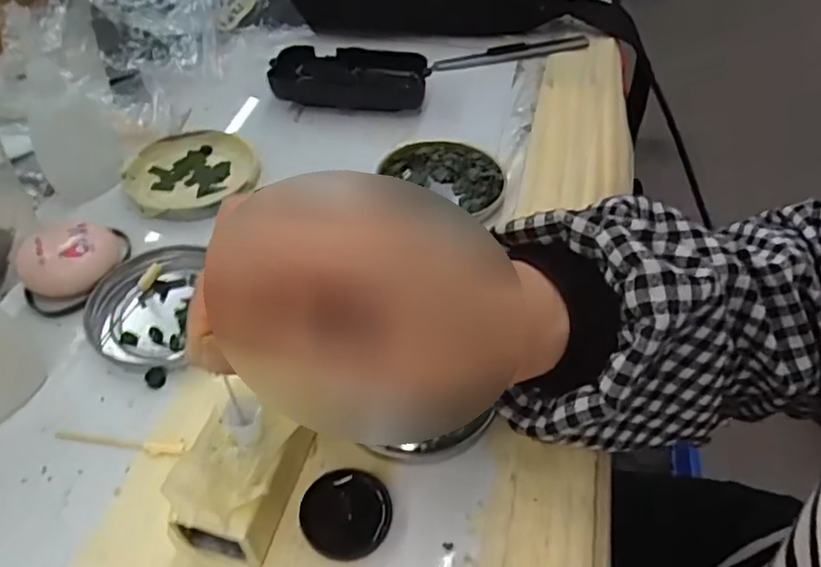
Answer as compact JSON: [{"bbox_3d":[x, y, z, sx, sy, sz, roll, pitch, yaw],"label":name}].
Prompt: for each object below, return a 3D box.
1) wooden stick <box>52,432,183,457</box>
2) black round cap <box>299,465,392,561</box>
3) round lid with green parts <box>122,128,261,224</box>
[{"bbox_3d":[-0.128,0.069,0.285,0.058,0.004,0.007,6,47,5],"label":"wooden stick"},{"bbox_3d":[-0.026,0.092,0.264,0.035,0.008,0.035,0,47,0],"label":"black round cap"},{"bbox_3d":[-0.139,-0.072,0.411,0.079,0.009,0.077,0,47,0],"label":"round lid with green parts"}]

